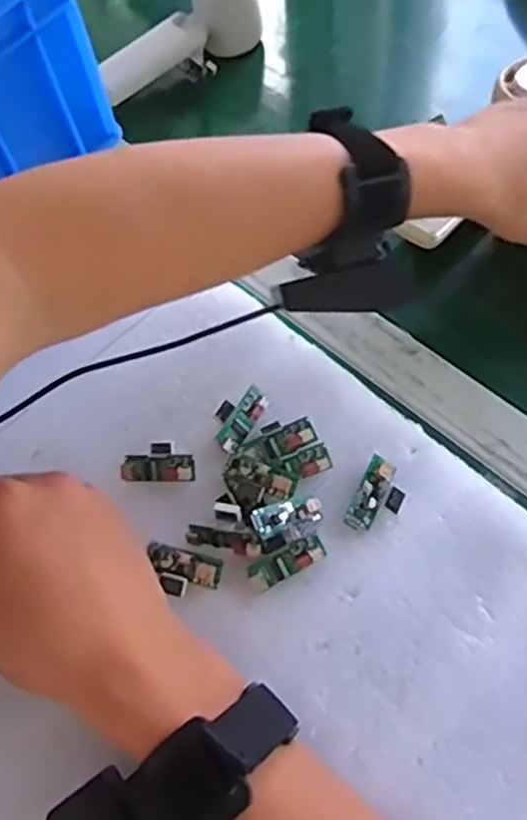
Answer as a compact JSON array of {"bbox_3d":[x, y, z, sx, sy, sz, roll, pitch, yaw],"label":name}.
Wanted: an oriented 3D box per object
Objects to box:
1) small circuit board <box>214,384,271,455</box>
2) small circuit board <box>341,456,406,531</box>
[{"bbox_3d":[-0.014,0.005,0.359,0.021,0.010,0.040,26,65,17],"label":"small circuit board"},{"bbox_3d":[0.058,0.044,0.333,0.023,0.011,0.038,25,65,16],"label":"small circuit board"}]

